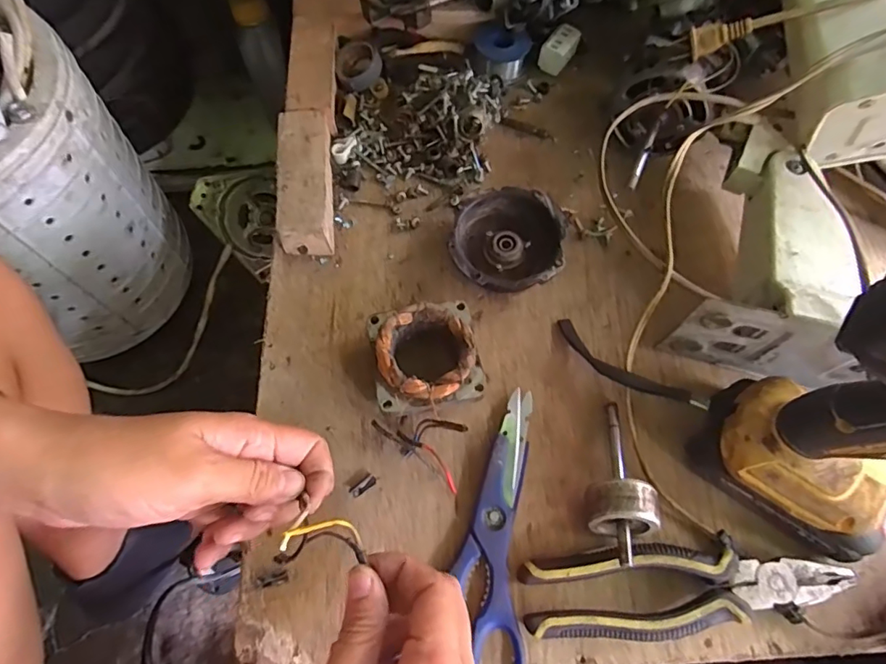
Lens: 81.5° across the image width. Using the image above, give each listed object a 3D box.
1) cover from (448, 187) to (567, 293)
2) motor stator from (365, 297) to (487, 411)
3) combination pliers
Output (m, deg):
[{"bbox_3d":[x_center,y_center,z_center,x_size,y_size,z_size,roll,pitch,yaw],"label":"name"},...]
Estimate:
[{"bbox_3d":[0.051,-0.071,0.413,0.085,0.028,0.088,9,66,2],"label":"cover"},{"bbox_3d":[-0.013,0.020,0.366,0.073,0.042,0.072,-12,67,-7],"label":"motor stator"},{"bbox_3d":[0.146,0.155,0.312,0.190,0.016,0.050,-4,66,-4],"label":"combination pliers"}]

